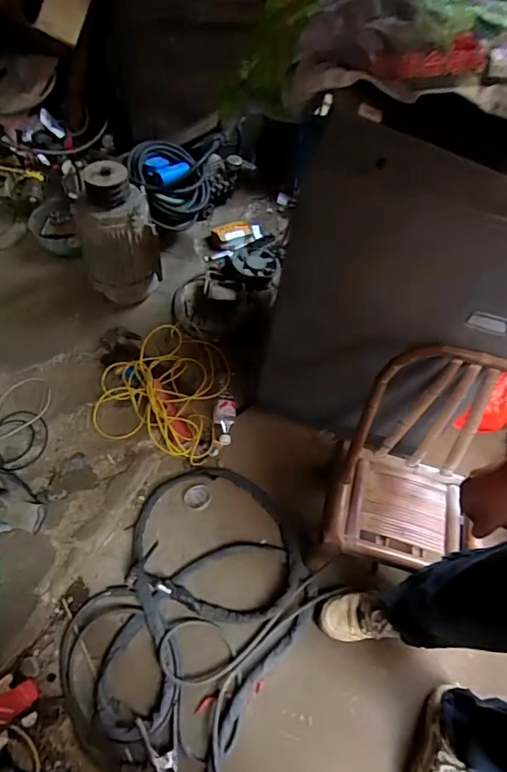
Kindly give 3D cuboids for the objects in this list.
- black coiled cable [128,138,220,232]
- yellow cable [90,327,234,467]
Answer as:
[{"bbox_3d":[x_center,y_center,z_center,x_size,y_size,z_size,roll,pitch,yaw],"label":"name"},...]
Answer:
[{"bbox_3d":[-0.222,-0.589,1.336,0.260,0.245,0.088,-27,62,-20],"label":"black coiled cable"},{"bbox_3d":[-0.246,0.003,1.300,0.318,0.222,0.358,12,56,4],"label":"yellow cable"}]

